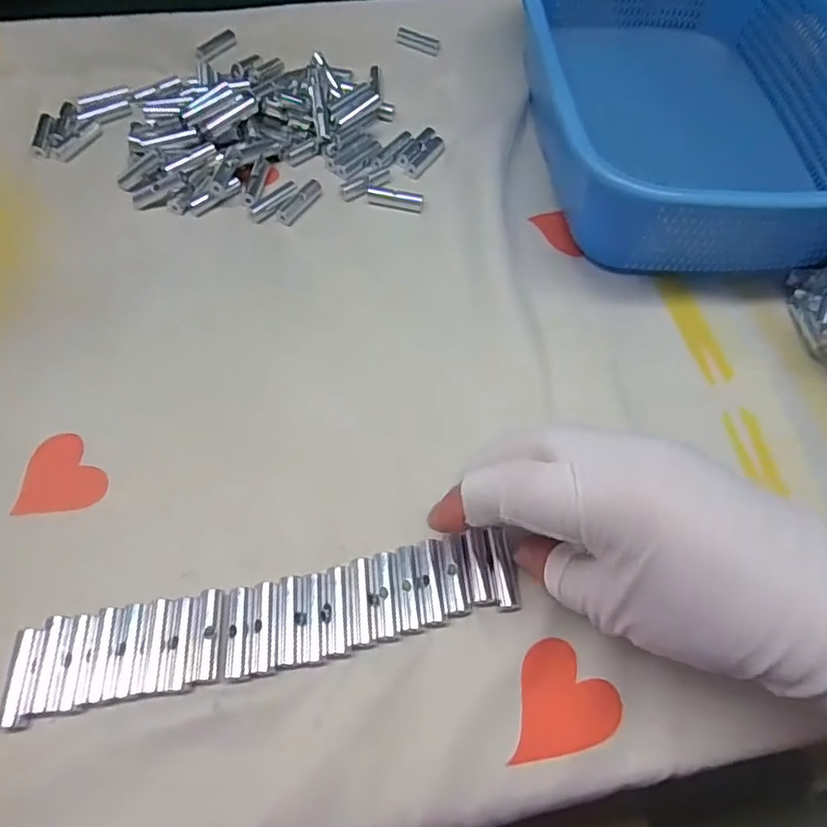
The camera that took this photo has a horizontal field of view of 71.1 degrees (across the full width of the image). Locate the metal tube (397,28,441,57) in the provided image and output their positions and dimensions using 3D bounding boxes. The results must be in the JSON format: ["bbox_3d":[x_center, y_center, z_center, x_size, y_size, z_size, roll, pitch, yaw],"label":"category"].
[{"bbox_3d":[0.003,-0.286,0.443,0.035,0.010,0.009,18,62,7],"label":"metal tube"}]

